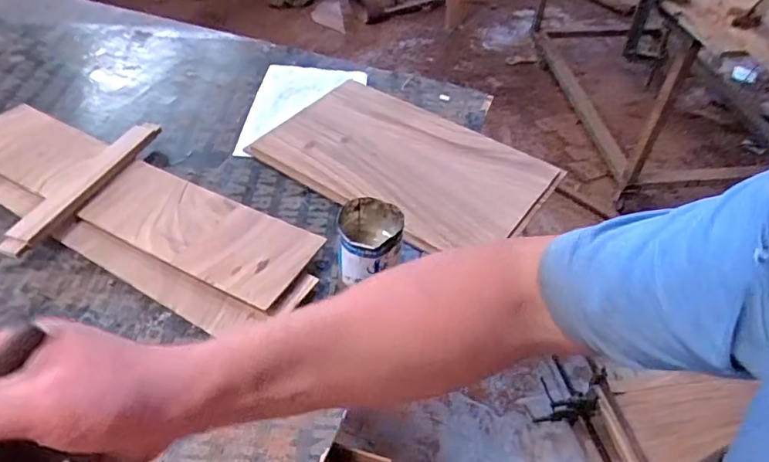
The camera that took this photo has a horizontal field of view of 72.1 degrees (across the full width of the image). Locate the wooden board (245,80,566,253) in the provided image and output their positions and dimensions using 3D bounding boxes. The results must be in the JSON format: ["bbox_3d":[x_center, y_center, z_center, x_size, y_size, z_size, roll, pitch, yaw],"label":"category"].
[{"bbox_3d":[0.036,-0.124,0.909,0.458,0.023,0.293,30,52,22],"label":"wooden board"}]

